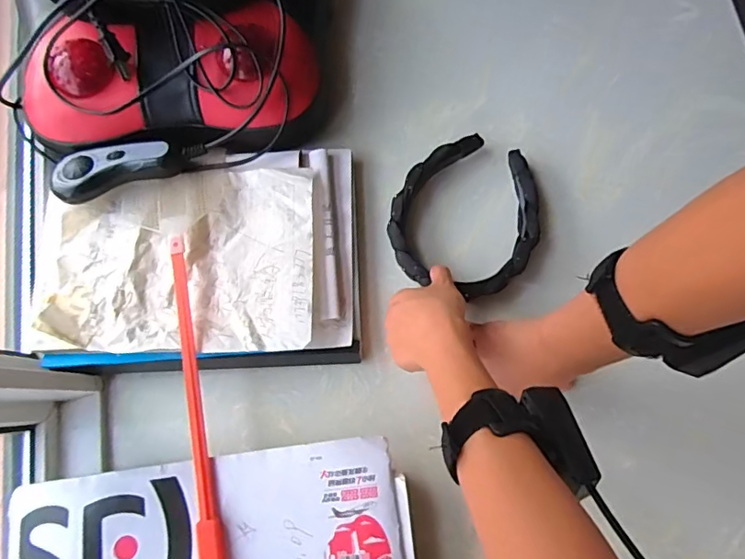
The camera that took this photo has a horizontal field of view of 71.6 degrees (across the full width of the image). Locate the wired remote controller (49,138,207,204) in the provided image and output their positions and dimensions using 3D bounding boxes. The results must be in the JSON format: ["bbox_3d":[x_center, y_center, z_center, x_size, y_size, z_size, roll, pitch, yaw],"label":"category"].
[{"bbox_3d":[-0.237,-0.113,0.502,0.138,0.033,0.047,-18,76,0],"label":"wired remote controller"}]

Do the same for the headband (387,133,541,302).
[{"bbox_3d":[0.094,-0.065,0.511,0.139,0.027,0.160,28,78,5],"label":"headband"}]

